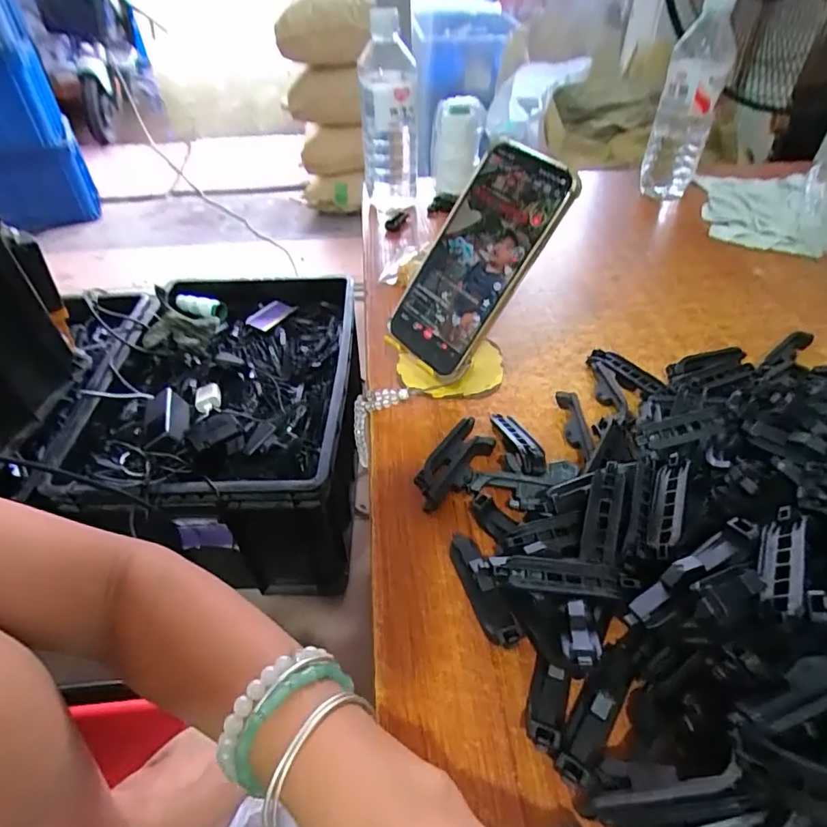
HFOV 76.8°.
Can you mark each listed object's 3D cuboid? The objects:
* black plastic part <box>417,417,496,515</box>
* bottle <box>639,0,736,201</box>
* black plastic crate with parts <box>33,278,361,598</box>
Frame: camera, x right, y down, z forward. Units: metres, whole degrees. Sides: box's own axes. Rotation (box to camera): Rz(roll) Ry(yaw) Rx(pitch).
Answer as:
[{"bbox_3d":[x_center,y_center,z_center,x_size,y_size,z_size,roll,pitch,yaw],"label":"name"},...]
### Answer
[{"bbox_3d":[0.028,0.036,0.366,0.032,0.017,0.080,24,48,24],"label":"black plastic part"},{"bbox_3d":[0.354,-0.398,0.675,0.069,0.223,0.084,16,45,18],"label":"bottle"},{"bbox_3d":[-0.329,0.004,1.012,0.420,0.273,0.572,-1,43,1],"label":"black plastic crate with parts"}]

